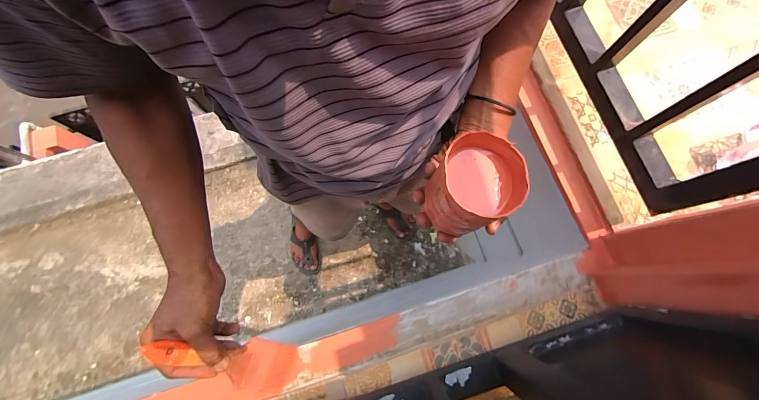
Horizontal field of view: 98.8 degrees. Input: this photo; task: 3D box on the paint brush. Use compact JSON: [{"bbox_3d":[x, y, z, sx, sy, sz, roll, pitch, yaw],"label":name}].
[{"bbox_3d":[-0.185,0.212,0.426,0.025,0.230,0.060,14,73,43],"label":"paint brush"}]

